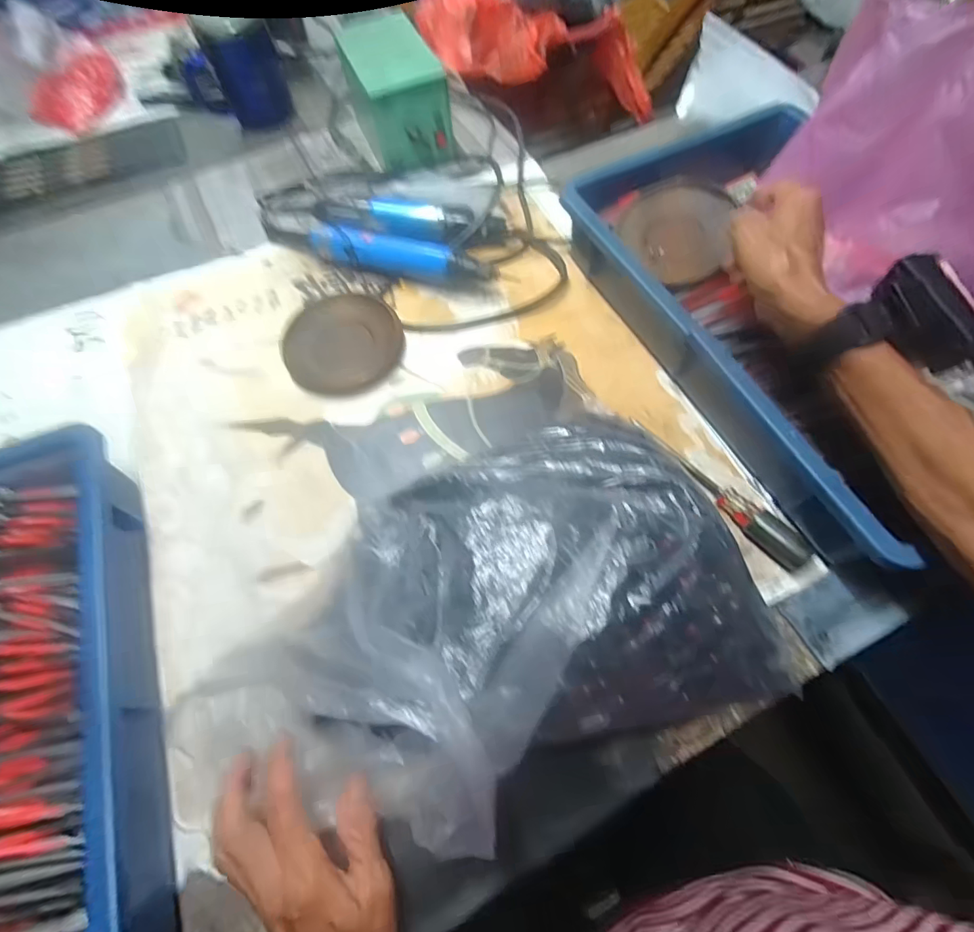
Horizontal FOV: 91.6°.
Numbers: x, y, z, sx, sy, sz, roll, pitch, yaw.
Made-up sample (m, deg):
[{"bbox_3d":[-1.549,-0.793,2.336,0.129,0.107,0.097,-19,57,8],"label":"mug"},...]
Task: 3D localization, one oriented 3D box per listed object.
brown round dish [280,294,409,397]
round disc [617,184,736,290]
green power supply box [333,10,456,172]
[{"bbox_3d":[-0.143,-0.122,0.470,0.113,0.023,0.103,-1,64,2],"label":"brown round dish"},{"bbox_3d":[0.179,-0.224,0.455,0.097,0.007,0.103,-3,79,17],"label":"round disc"},{"bbox_3d":[-0.113,-0.451,0.580,0.093,0.104,0.158,-24,65,-9],"label":"green power supply box"}]

